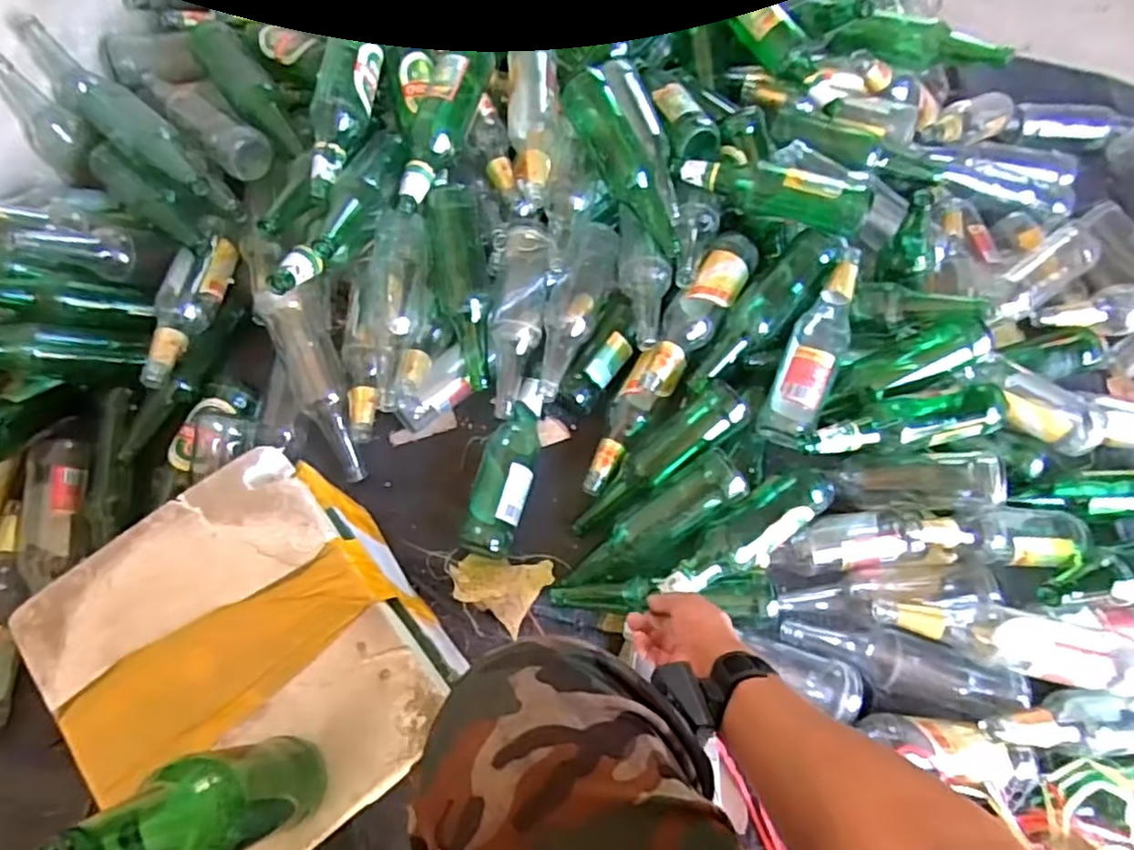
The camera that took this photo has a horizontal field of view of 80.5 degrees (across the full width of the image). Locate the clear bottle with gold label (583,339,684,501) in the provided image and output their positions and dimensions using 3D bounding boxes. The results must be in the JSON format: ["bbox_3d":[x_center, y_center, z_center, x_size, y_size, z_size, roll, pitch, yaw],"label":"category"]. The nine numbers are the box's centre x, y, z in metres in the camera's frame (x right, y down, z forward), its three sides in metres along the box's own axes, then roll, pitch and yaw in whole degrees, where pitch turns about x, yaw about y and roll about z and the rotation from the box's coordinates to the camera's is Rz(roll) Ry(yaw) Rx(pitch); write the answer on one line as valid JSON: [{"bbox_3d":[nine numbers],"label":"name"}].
[{"bbox_3d":[0.080,-0.009,0.871,0.061,0.072,0.215,30,91,11],"label":"clear bottle with gold label"}]

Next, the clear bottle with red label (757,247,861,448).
[{"bbox_3d":[0.318,-0.100,0.850,0.066,0.077,0.271,23,81,8],"label":"clear bottle with red label"}]

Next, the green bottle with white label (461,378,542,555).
[{"bbox_3d":[-0.079,0.056,0.868,0.074,0.065,0.225,11,66,3],"label":"green bottle with white label"}]

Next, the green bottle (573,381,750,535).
[{"bbox_3d":[0.112,0.049,0.850,0.262,0.061,0.078,-40,72,0],"label":"green bottle"}]

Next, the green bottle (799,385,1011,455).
[{"bbox_3d":[0.402,-0.001,0.814,0.268,0.057,0.068,-10,67,-7],"label":"green bottle"}]

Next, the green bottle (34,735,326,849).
[{"bbox_3d":[-0.225,0.245,0.425,0.070,0.254,0.063,-18,68,-10],"label":"green bottle"}]

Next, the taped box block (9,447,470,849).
[{"bbox_3d":[-0.285,0.240,0.661,0.279,0.205,0.318,-36,72,-16],"label":"taped box block"}]

